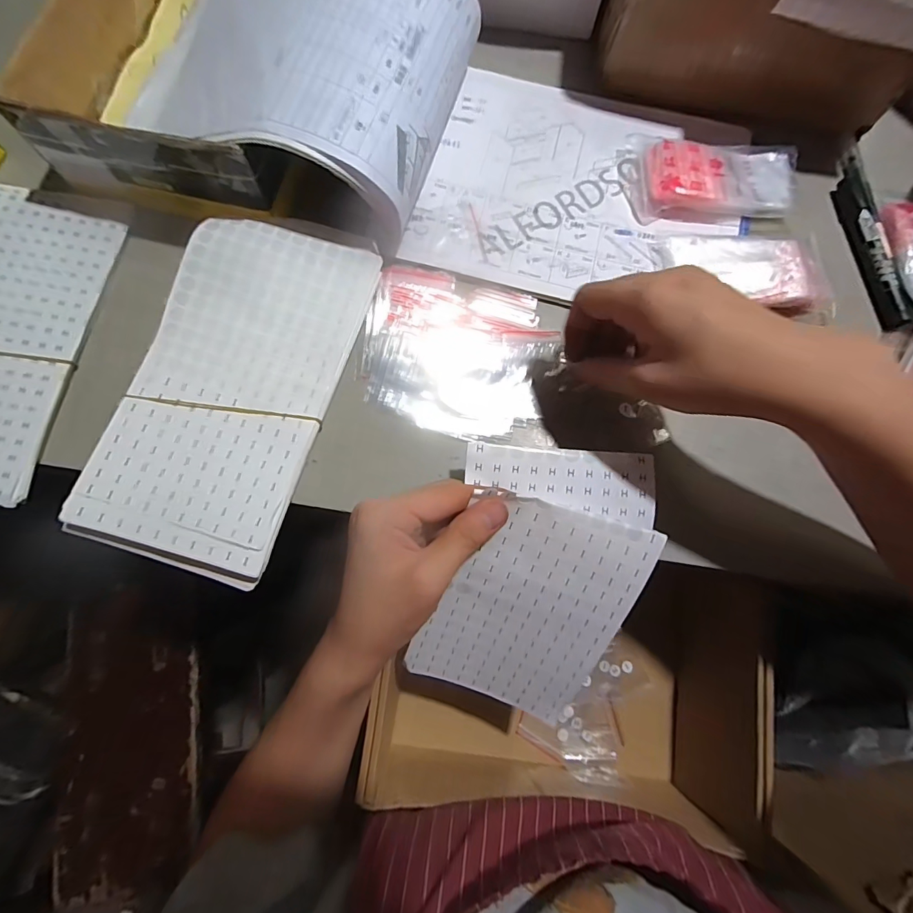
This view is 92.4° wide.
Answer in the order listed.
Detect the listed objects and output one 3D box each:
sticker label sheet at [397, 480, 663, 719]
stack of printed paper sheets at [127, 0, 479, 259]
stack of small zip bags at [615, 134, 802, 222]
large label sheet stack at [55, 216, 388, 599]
[{"bbox_3d":[0.046,0.108,0.300,0.118,0.010,0.169,20,114,2],"label":"sticker label sheet"},{"bbox_3d":[-0.113,-0.295,0.334,0.239,0.084,0.226,24,77,4],"label":"stack of printed paper sheets"},{"bbox_3d":[0.210,-0.232,0.361,0.137,0.023,0.071,1,76,-1],"label":"stack of small zip bags"},{"bbox_3d":[-0.152,-0.049,0.299,0.125,0.024,0.245,17,77,3],"label":"large label sheet stack"}]

